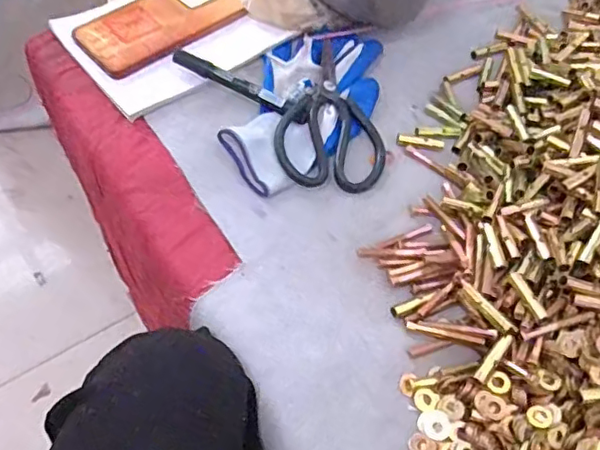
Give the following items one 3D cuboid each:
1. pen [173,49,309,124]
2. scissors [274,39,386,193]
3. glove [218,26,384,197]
[{"bbox_3d":[-0.056,-0.130,0.544,0.142,0.015,0.019,29,59,12],"label":"pen"},{"bbox_3d":[0.030,-0.104,0.544,0.096,0.026,0.156,5,57,-2],"label":"scissors"},{"bbox_3d":[0.007,-0.113,0.547,0.114,0.024,0.207,17,57,6],"label":"glove"}]

